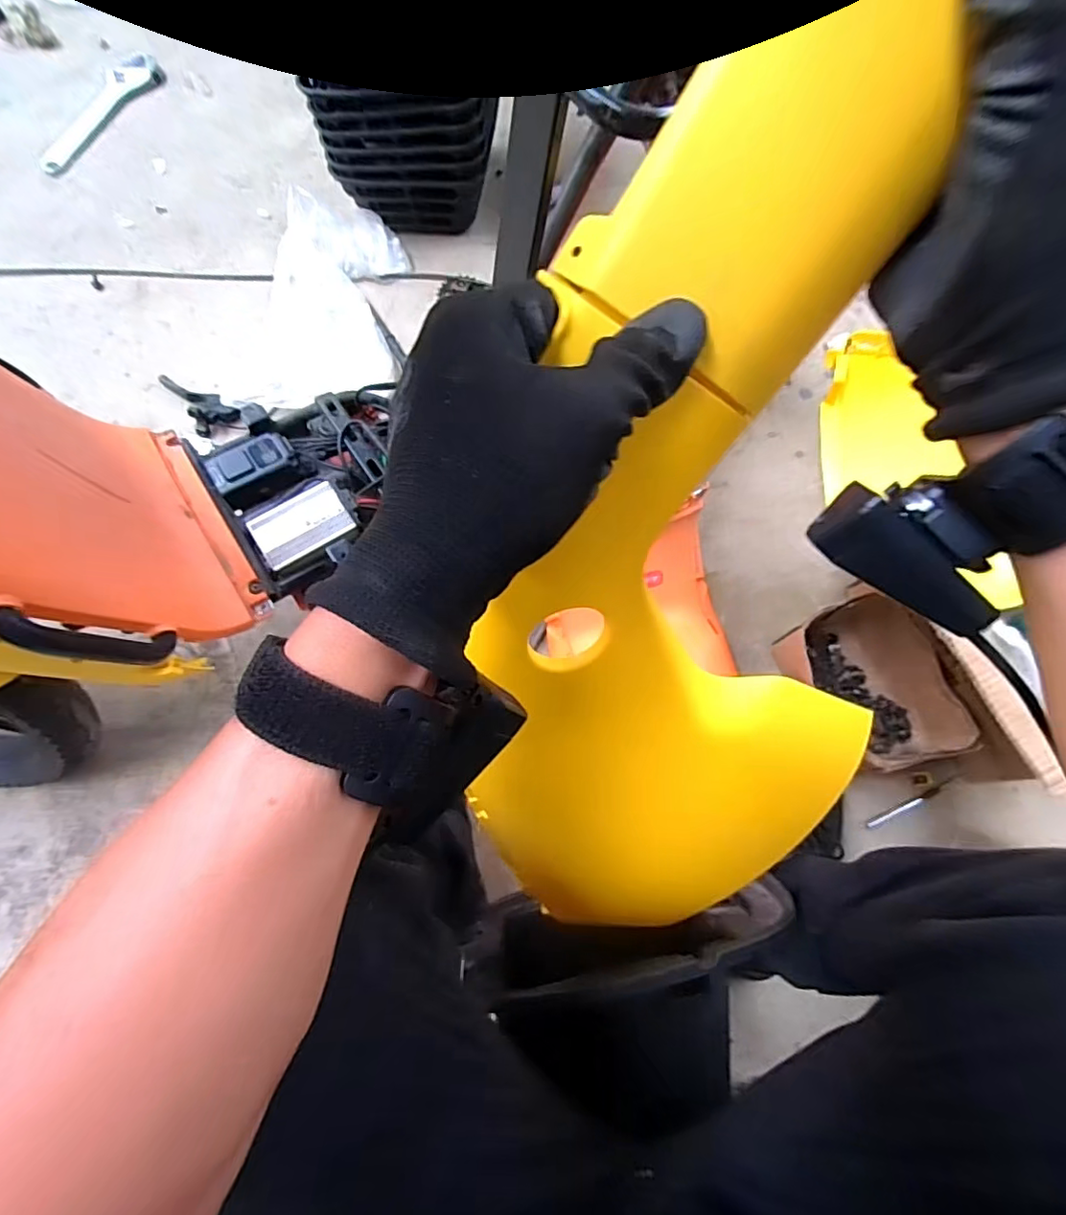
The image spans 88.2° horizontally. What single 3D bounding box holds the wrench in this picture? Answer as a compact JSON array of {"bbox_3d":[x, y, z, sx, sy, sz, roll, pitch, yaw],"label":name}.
[{"bbox_3d":[-0.857,-0.979,1.082,0.103,0.010,0.349,24,72,8],"label":"wrench"}]

